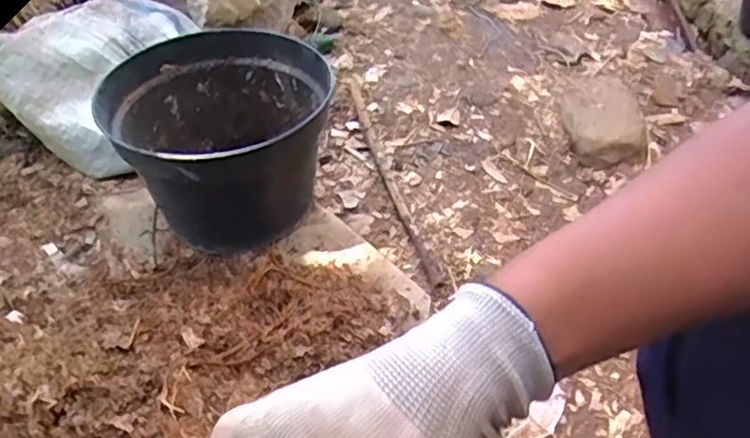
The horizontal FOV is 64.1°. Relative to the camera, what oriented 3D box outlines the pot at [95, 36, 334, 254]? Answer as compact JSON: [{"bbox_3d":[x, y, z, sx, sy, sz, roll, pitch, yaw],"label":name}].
[{"bbox_3d":[-0.232,-0.114,0.903,0.264,0.209,0.307,18,49,20],"label":"pot"}]

